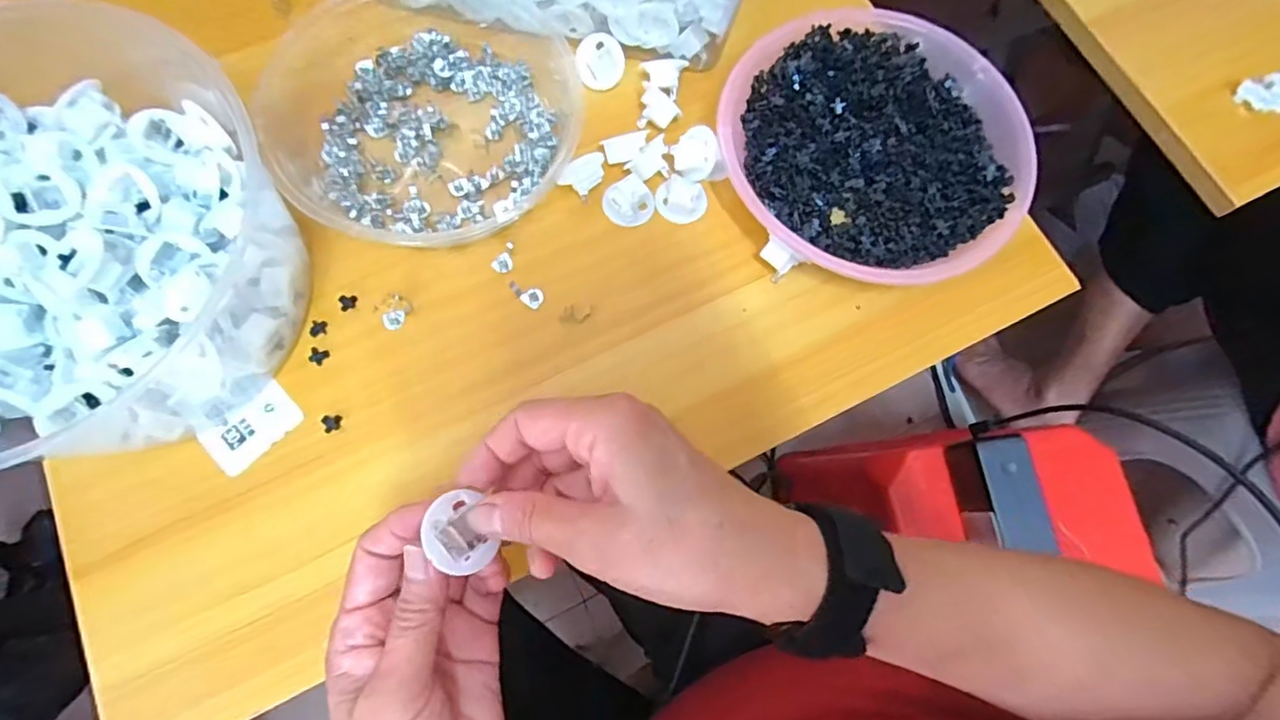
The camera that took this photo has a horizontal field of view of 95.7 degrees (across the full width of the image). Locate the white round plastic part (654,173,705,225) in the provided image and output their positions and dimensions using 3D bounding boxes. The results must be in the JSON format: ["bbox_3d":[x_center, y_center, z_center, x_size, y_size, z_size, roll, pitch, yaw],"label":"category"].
[{"bbox_3d":[0.025,-0.102,0.370,0.032,0.009,0.027,26,75,4],"label":"white round plastic part"}]

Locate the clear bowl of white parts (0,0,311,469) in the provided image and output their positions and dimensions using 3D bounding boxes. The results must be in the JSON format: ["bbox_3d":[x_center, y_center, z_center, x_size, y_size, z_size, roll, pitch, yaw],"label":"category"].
[{"bbox_3d":[-0.302,-0.057,0.302,0.205,0.100,0.211,-17,76,-7],"label":"clear bowl of white parts"}]

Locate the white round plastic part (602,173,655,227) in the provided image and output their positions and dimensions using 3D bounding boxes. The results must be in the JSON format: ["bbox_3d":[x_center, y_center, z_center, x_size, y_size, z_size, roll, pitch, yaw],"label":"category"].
[{"bbox_3d":[-0.007,-0.101,0.369,0.032,0.007,0.029,-21,77,-8],"label":"white round plastic part"}]

